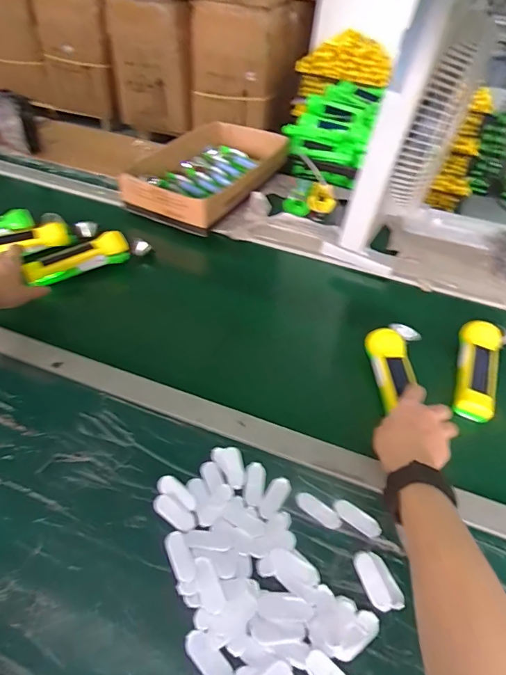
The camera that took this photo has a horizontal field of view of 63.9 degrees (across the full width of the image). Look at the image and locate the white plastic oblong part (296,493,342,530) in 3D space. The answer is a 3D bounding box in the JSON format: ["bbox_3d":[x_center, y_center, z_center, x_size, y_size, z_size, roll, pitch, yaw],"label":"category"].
[{"bbox_3d":[0.072,0.191,0.448,0.052,0.004,0.018,29,48,21],"label":"white plastic oblong part"}]

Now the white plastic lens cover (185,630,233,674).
[{"bbox_3d":[-0.038,0.278,0.351,0.051,0.004,0.019,35,51,26],"label":"white plastic lens cover"}]

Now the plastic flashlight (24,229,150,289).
[{"bbox_3d":[-0.279,-0.141,0.693,0.207,0.053,0.043,-26,53,-30],"label":"plastic flashlight"}]

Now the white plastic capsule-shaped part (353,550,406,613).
[{"bbox_3d":[0.125,0.241,0.405,0.034,0.004,0.055,-12,48,-19],"label":"white plastic capsule-shaped part"}]

